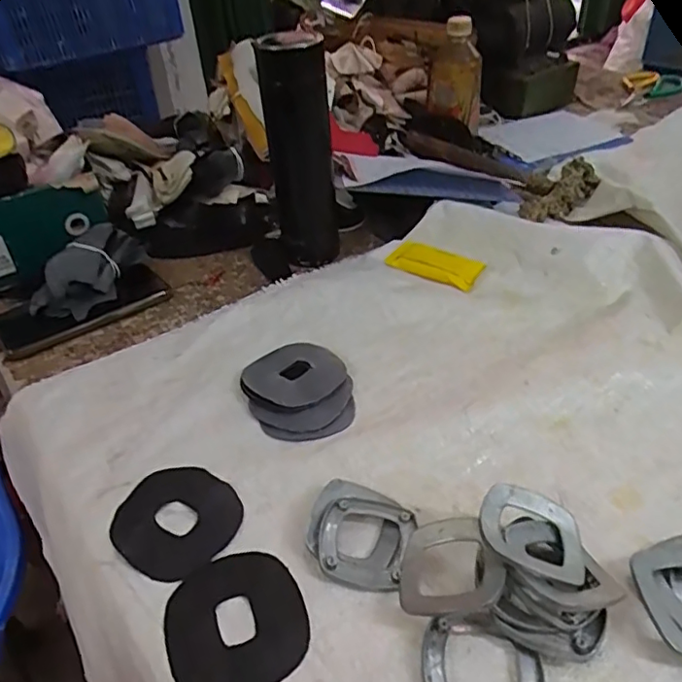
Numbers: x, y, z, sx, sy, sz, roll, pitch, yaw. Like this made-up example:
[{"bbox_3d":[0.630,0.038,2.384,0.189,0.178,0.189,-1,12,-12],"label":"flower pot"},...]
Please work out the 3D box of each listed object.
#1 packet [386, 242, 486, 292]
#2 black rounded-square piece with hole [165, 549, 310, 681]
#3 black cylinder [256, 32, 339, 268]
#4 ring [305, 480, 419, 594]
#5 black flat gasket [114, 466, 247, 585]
[{"bbox_3d":[0.099,-0.084,0.611,0.097,0.010,0.046,20,44,27],"label":"packet"},{"bbox_3d":[-0.060,0.160,0.328,0.077,0.004,0.080,-20,41,-20],"label":"black rounded-square piece with hole"},{"bbox_3d":[-0.043,-0.192,0.593,0.067,0.215,0.054,-4,38,-1],"label":"black cylinder"},{"bbox_3d":[0.012,0.122,0.364,0.066,0.014,0.062,12,41,18],"label":"ring"},{"bbox_3d":[-0.109,0.117,0.381,0.080,0.004,0.076,30,49,35],"label":"black flat gasket"}]

